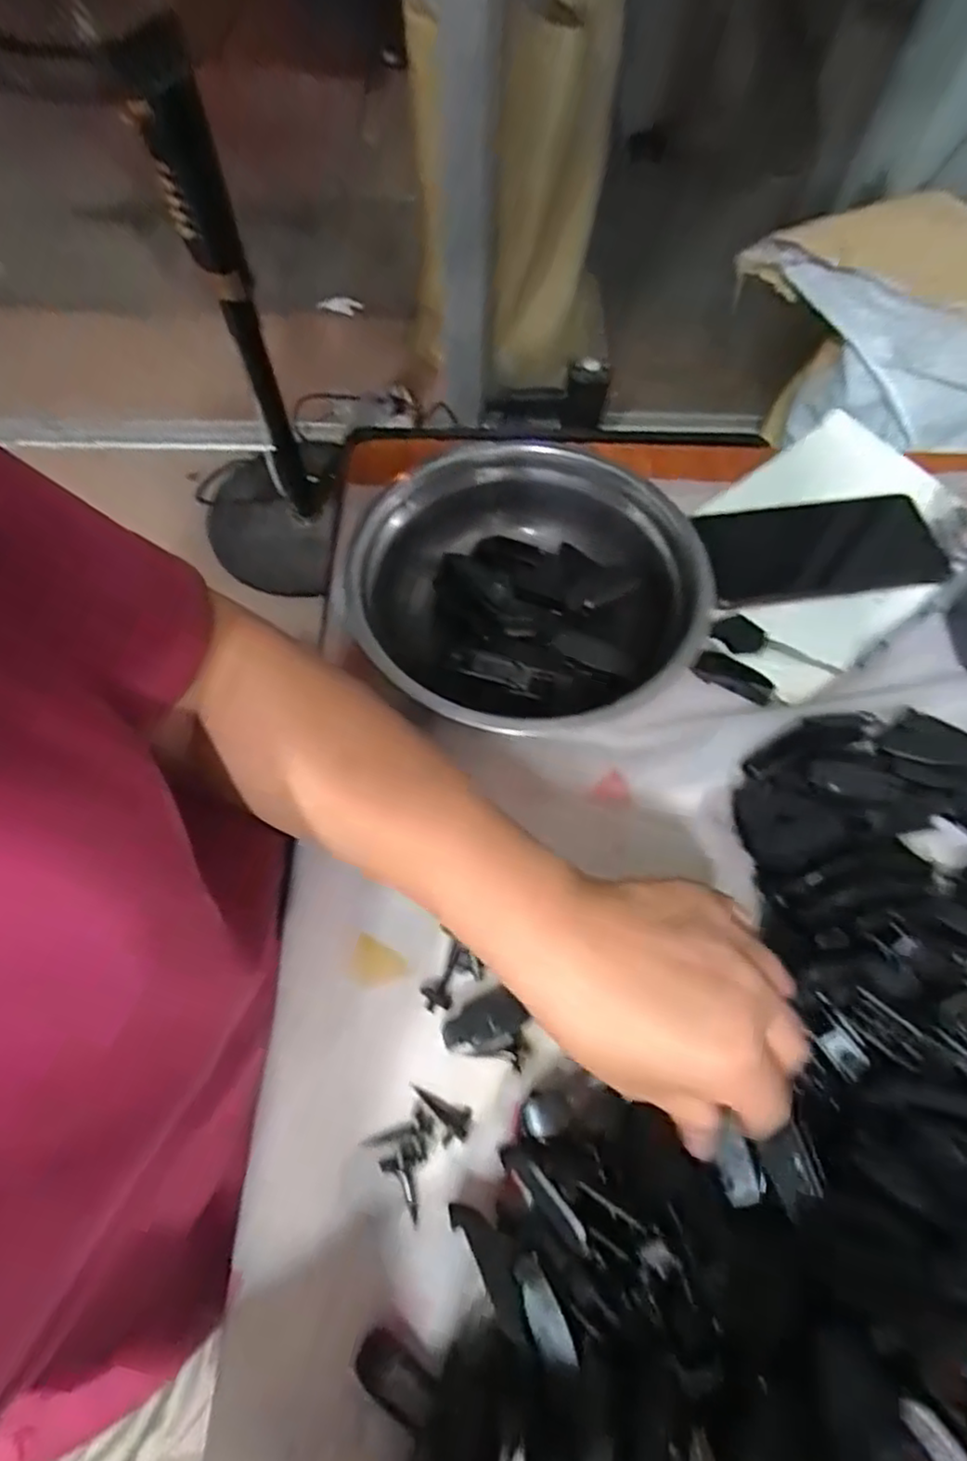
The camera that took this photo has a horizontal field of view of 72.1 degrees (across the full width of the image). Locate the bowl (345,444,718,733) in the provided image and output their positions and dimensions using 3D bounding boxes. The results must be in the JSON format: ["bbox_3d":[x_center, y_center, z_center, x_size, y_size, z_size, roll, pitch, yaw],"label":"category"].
[{"bbox_3d":[0.024,-0.083,0.408,0.198,0.055,0.203,0,63,0],"label":"bowl"}]

